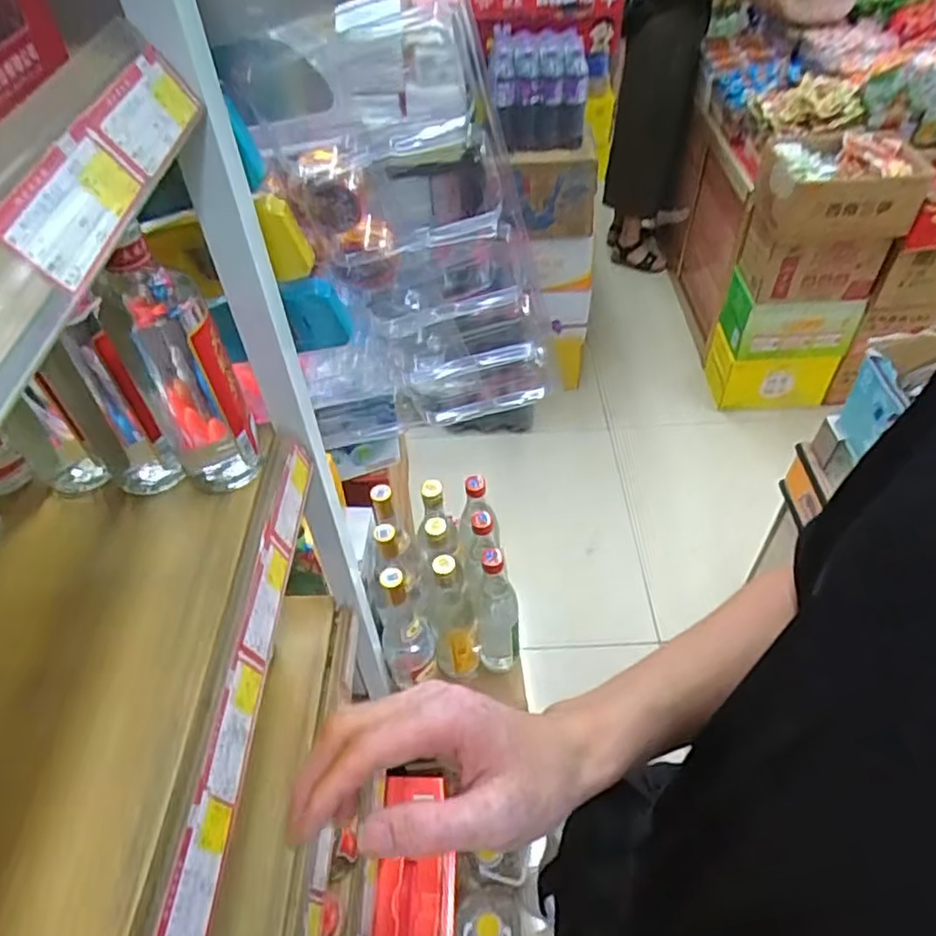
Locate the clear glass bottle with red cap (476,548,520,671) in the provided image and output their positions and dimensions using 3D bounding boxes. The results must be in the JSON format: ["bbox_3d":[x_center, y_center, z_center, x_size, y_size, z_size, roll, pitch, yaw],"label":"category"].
[{"bbox_3d":[0.043,0.214,0.978,0.059,0.278,0.053,-3,49,0],"label":"clear glass bottle with red cap"}]

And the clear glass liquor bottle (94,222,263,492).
[{"bbox_3d":[-0.196,-0.061,0.473,0.059,0.208,0.065,-26,53,-19],"label":"clear glass liquor bottle"}]

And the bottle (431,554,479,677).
[{"bbox_3d":[-0.019,0.215,0.979,0.063,0.260,0.066,-5,49,-2],"label":"bottle"}]

